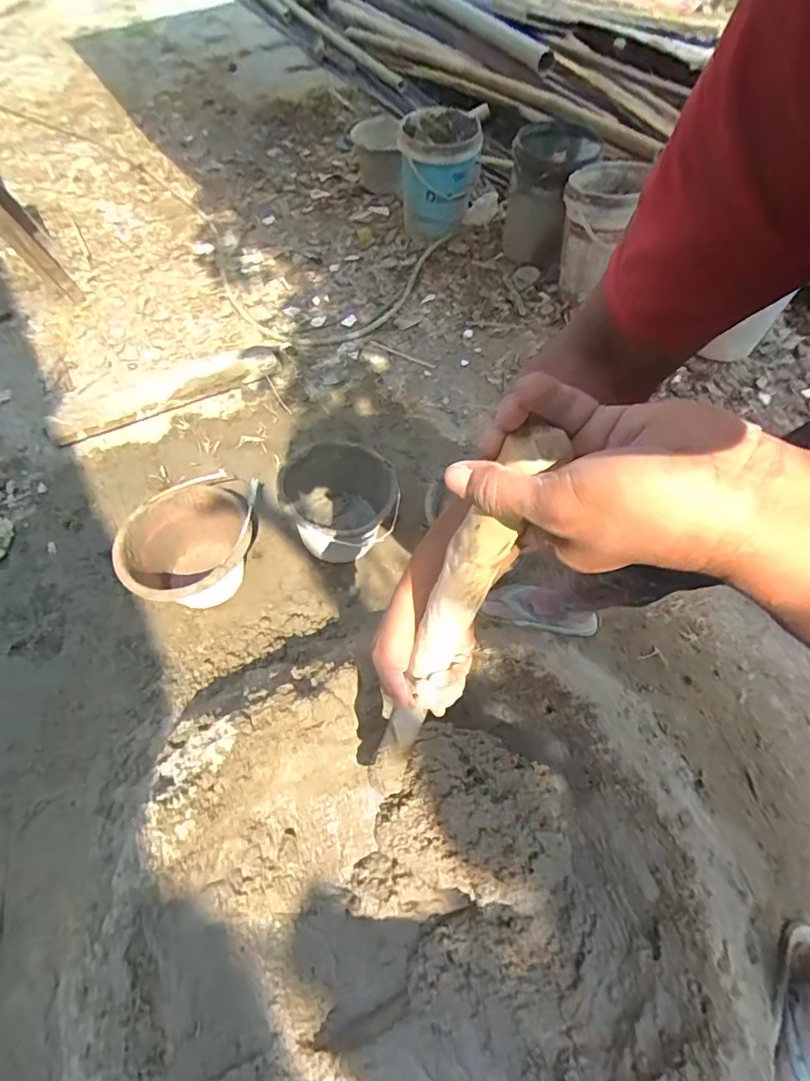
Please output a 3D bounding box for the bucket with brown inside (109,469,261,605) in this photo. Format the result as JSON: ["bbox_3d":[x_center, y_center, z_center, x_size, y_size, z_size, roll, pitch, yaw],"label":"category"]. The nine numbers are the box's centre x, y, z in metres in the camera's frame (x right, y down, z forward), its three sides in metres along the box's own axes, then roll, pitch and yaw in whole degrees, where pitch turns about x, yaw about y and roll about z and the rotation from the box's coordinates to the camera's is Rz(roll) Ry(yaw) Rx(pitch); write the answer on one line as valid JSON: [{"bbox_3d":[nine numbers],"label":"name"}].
[{"bbox_3d":[-0.486,0.036,1.236,0.323,0.216,0.271,-38,65,-22],"label":"bucket with brown inside"}]

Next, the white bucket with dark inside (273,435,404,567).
[{"bbox_3d":[-0.158,-0.078,1.285,0.274,0.228,0.305,-3,57,-2],"label":"white bucket with dark inside"}]

